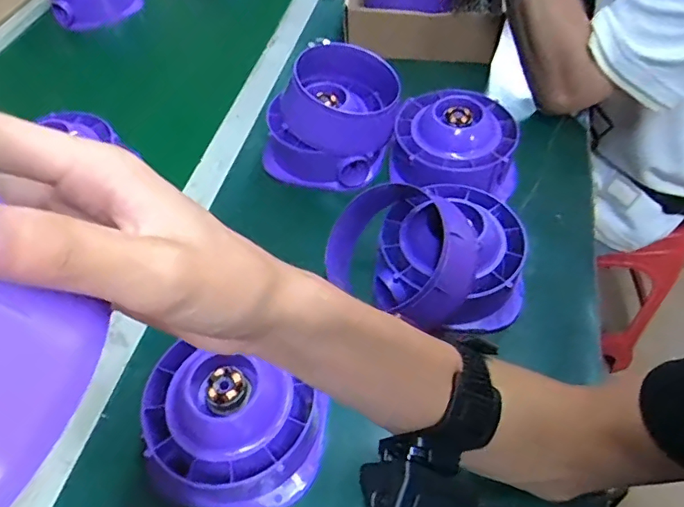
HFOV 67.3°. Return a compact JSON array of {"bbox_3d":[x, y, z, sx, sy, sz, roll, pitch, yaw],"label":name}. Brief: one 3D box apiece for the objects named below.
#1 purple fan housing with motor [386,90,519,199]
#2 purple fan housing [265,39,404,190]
[{"bbox_3d":[0.126,-0.123,0.554,0.140,0.066,0.129,16,56,14],"label":"purple fan housing with motor"},{"bbox_3d":[-0.008,-0.154,0.575,0.137,0.104,0.119,10,55,10],"label":"purple fan housing"}]

